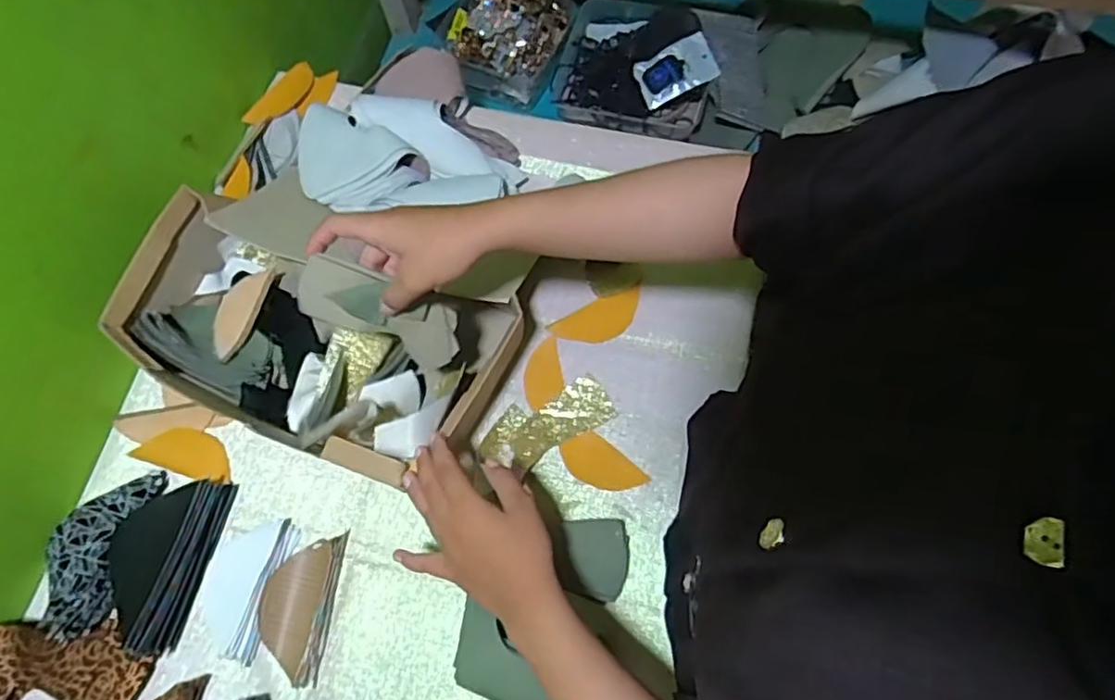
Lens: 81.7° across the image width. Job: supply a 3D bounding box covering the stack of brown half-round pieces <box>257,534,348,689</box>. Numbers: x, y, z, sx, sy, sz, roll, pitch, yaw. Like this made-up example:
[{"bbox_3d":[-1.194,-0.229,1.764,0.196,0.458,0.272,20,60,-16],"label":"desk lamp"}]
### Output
[{"bbox_3d":[-0.231,0.228,0.574,0.057,0.024,0.121,4,70,4],"label":"stack of brown half-round pieces"}]

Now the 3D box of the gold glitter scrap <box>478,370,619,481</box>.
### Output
[{"bbox_3d":[-0.011,0.072,0.631,0.129,0.009,0.061,-32,77,-12],"label":"gold glitter scrap"}]

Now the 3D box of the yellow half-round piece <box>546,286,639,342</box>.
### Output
[{"bbox_3d":[0.044,-0.030,0.674,0.099,0.005,0.042,-29,86,-2],"label":"yellow half-round piece"}]

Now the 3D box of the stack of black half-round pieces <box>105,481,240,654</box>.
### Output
[{"bbox_3d":[-0.365,0.187,0.585,0.083,0.035,0.150,12,71,7],"label":"stack of black half-round pieces"}]

